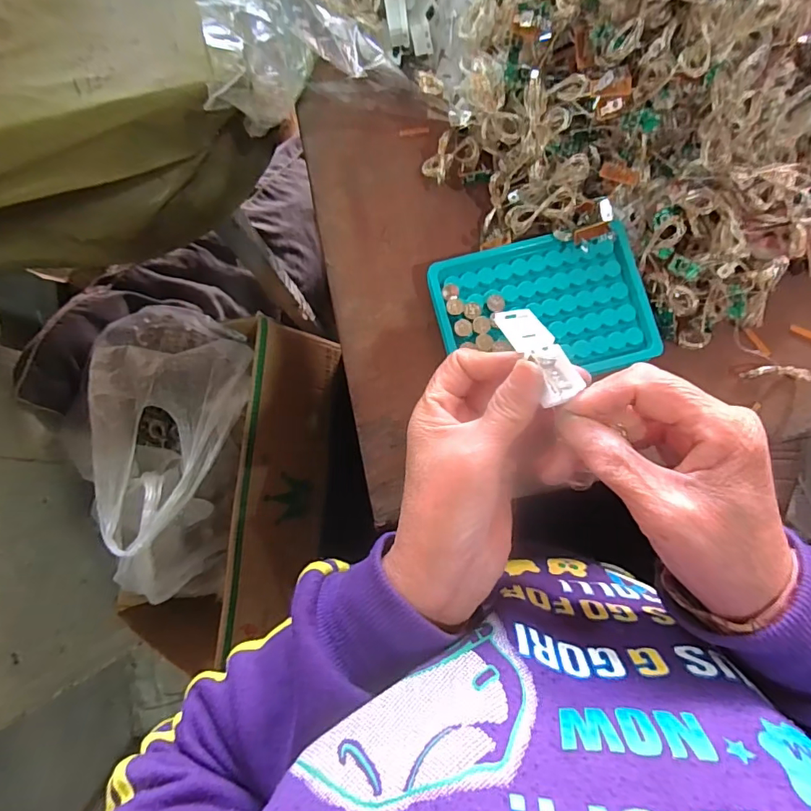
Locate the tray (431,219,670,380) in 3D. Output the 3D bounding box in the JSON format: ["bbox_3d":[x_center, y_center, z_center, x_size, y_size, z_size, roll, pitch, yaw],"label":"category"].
[{"bbox_3d":[0.089,-0.064,0.319,0.133,0.025,0.091,-10,83,1],"label":"tray"}]

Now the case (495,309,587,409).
[{"bbox_3d":[0.063,-0.027,0.227,0.021,0.009,0.057,-27,60,-1],"label":"case"}]

